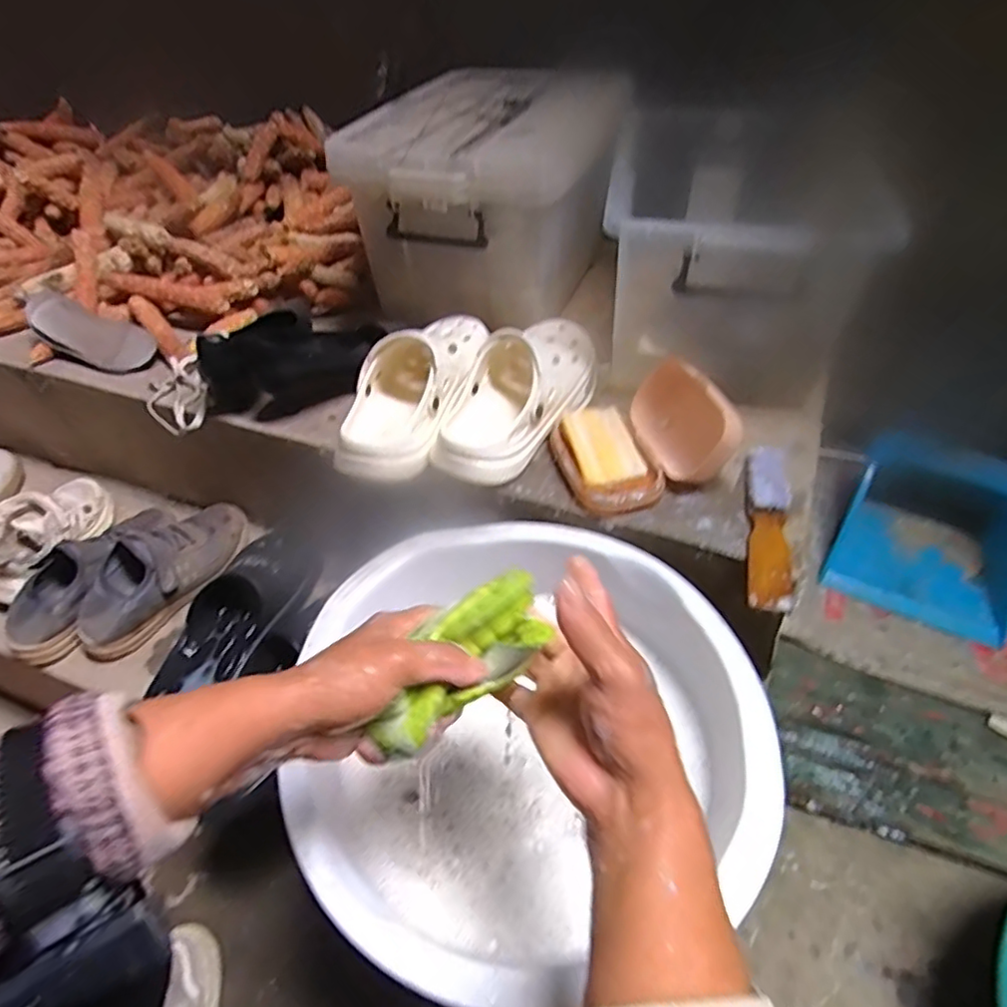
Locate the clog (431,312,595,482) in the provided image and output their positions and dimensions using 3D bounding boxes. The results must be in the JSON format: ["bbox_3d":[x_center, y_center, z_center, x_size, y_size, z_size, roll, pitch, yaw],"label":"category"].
[{"bbox_3d":[0.016,-0.131,0.700,0.109,0.086,0.265,25,51,25],"label":"clog"}]

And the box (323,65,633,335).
[{"bbox_3d":[-0.021,-0.423,0.852,0.281,0.225,0.374,13,47,15],"label":"box"}]

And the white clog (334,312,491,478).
[{"bbox_3d":[-0.104,-0.140,0.706,0.104,0.082,0.259,14,47,16],"label":"white clog"}]

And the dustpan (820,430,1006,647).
[{"bbox_3d":[0.633,0.046,0.896,0.238,0.151,0.243,24,50,24],"label":"dustpan"}]

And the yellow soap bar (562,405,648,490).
[{"bbox_3d":[0.105,-0.063,0.647,0.064,0.016,0.108,-10,45,-8],"label":"yellow soap bar"}]

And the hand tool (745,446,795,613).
[{"bbox_3d":[0.260,0.017,0.599,0.039,0.024,0.197,9,46,11],"label":"hand tool"}]

